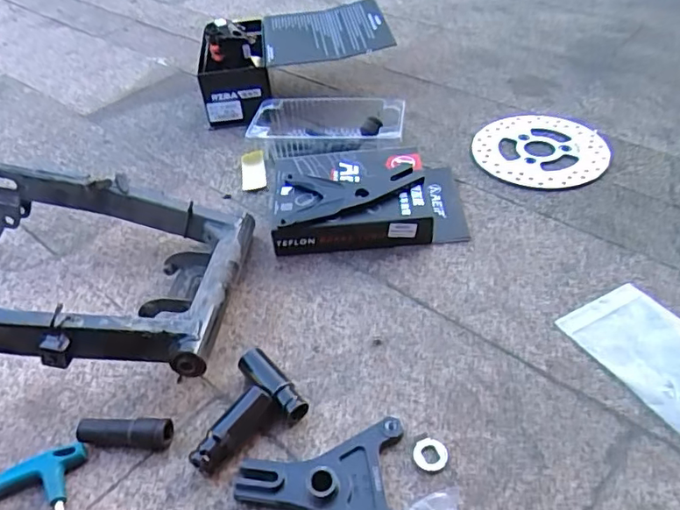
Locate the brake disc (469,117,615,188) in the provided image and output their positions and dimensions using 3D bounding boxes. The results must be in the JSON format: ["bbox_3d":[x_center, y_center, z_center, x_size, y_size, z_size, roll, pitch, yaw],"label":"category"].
[{"bbox_3d":[0.268,-0.143,0.755,0.169,0.010,0.160,-3,44,3],"label":"brake disc"}]

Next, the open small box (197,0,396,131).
[{"bbox_3d":[-0.077,-0.312,0.896,0.293,0.113,0.178,-12,44,-6],"label":"open small box"}]

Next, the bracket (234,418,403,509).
[{"bbox_3d":[-0.017,0.169,0.449,0.123,0.020,0.085,2,44,8],"label":"bracket"}]

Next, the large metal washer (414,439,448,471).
[{"bbox_3d":[0.074,0.163,0.457,0.028,0.004,0.027,-3,44,3],"label":"large metal washer"}]

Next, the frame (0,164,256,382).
[{"bbox_3d":[-0.273,0.013,0.570,0.327,0.113,0.260,-1,44,5],"label":"frame"}]

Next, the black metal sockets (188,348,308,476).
[{"bbox_3d":[-0.090,0.136,0.486,0.100,0.029,0.075,-33,50,-26],"label":"black metal sockets"}]

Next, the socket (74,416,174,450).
[{"bbox_3d":[-0.185,0.152,0.481,0.080,0.026,0.021,-1,44,5],"label":"socket"}]

